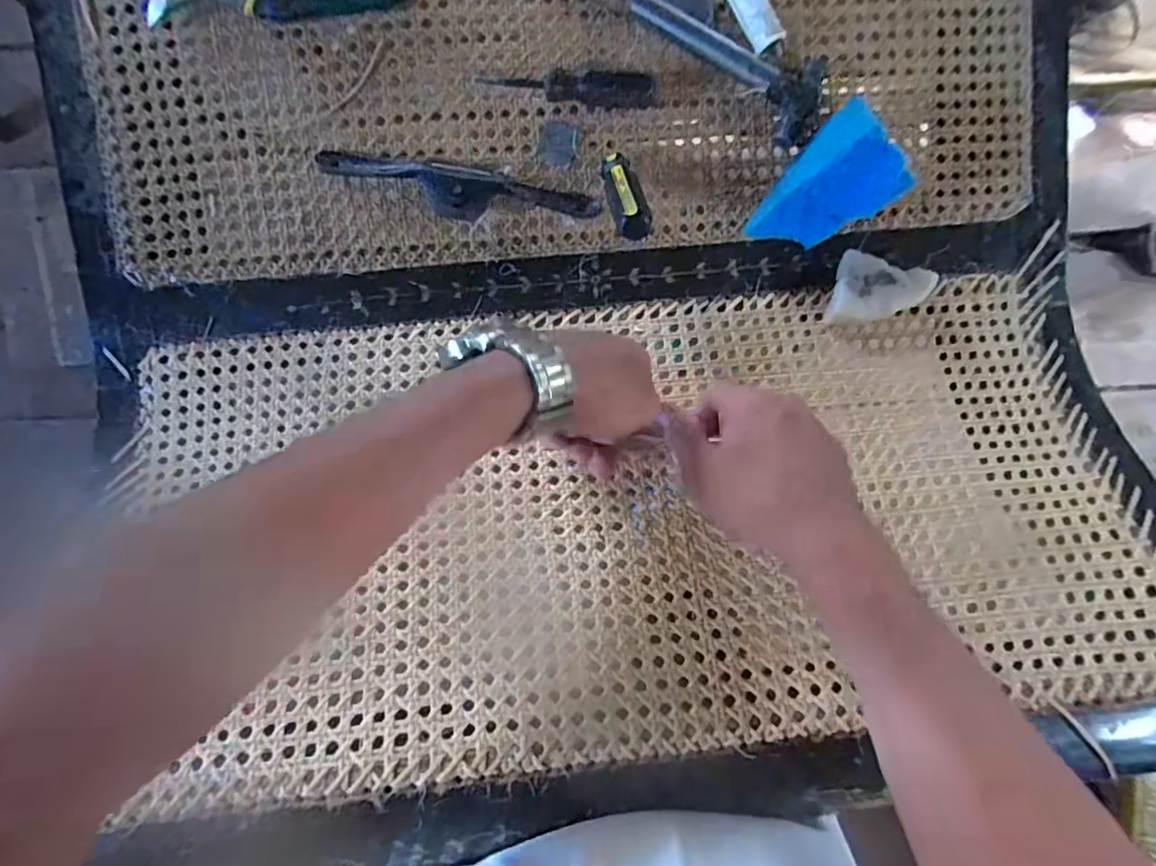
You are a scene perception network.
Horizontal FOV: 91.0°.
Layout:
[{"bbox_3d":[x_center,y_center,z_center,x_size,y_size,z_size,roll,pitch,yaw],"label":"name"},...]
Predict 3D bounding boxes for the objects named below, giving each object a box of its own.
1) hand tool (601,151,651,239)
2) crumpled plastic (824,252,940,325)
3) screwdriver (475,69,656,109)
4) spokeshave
[{"bbox_3d":[0.031,-0.170,0.395,0.023,0.019,0.104,-7,52,-2],"label":"hand tool"},{"bbox_3d":[0.230,-0.104,0.433,0.071,0.028,0.056,17,95,-5],"label":"crumpled plastic"},{"bbox_3d":[-0.007,-0.252,0.409,0.126,0.020,0.022,-1,97,-3],"label":"screwdriver"},{"bbox_3d":[-0.087,-0.175,0.413,0.202,0.021,0.037,6,96,-4],"label":"spokeshave"}]

